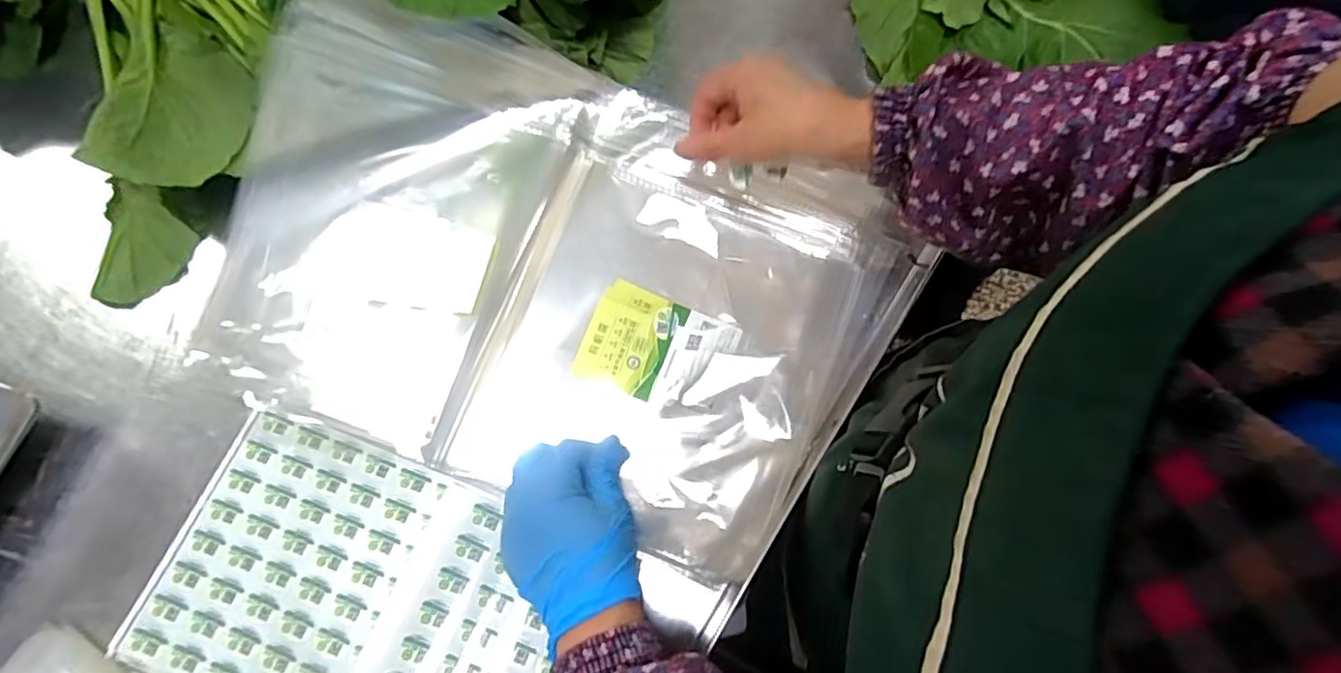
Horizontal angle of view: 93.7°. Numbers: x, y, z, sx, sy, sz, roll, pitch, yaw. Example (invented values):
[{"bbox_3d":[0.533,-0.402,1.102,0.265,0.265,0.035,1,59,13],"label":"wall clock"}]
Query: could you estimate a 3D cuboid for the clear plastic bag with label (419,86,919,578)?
[{"bbox_3d":[0.016,-0.012,0.457,0.252,0.020,0.309,22,71,3],"label":"clear plastic bag with label"}]

